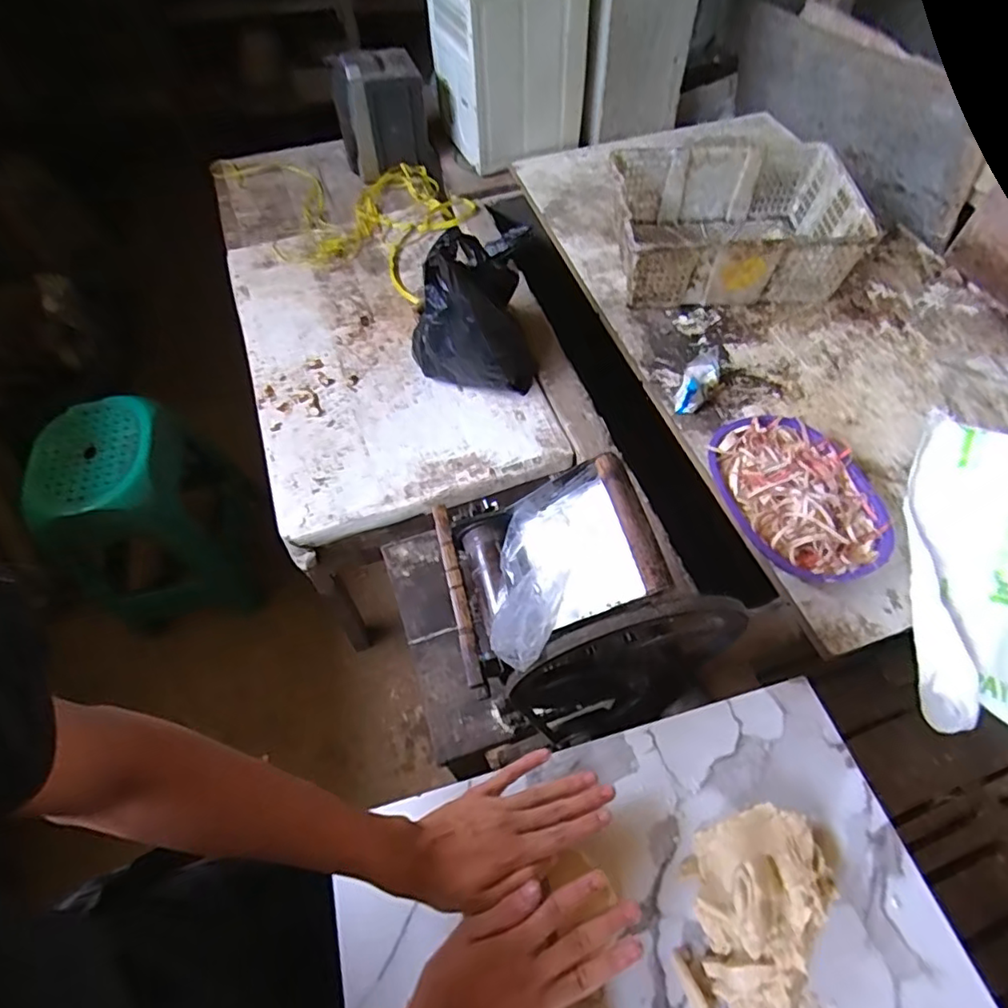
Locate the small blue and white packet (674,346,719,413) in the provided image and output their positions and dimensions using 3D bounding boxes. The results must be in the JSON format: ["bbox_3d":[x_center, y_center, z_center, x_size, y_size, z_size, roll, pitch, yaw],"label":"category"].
[{"bbox_3d":[0.363,-0.232,1.075,0.062,0.067,0.141,27,75,16],"label":"small blue and white packet"}]

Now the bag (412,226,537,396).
[{"bbox_3d":[-0.054,-0.344,1.084,0.230,0.291,0.188,-9,57,-6],"label":"bag"}]

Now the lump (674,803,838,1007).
[{"bbox_3d":[0.198,0.362,0.453,0.111,0.047,0.235,17,58,10],"label":"lump"}]

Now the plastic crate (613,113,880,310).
[{"bbox_3d":[0.474,-0.616,1.255,0.455,0.173,0.378,0,57,-1],"label":"plastic crate"}]

